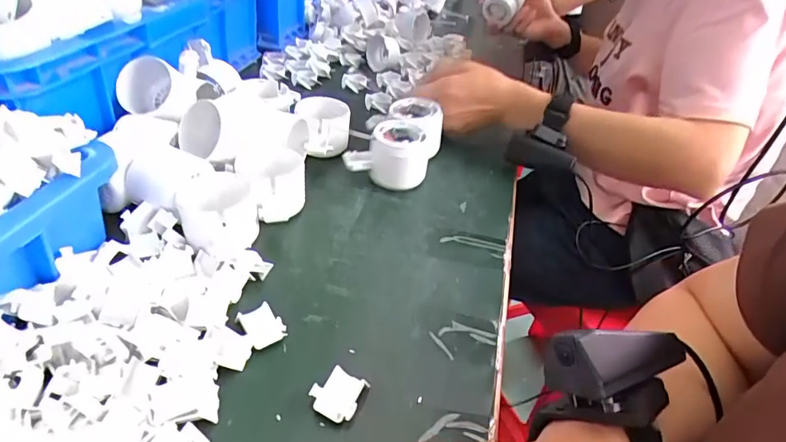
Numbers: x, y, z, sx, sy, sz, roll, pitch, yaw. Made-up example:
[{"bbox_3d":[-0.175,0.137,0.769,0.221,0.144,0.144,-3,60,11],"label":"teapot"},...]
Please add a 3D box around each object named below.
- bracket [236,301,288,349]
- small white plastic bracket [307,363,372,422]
[{"bbox_3d":[-0.089,0.071,0.338,0.025,0.012,0.028,-21,45,-32],"label":"bracket"},{"bbox_3d":[-0.034,0.107,0.305,0.029,0.014,0.030,20,39,16],"label":"small white plastic bracket"}]

